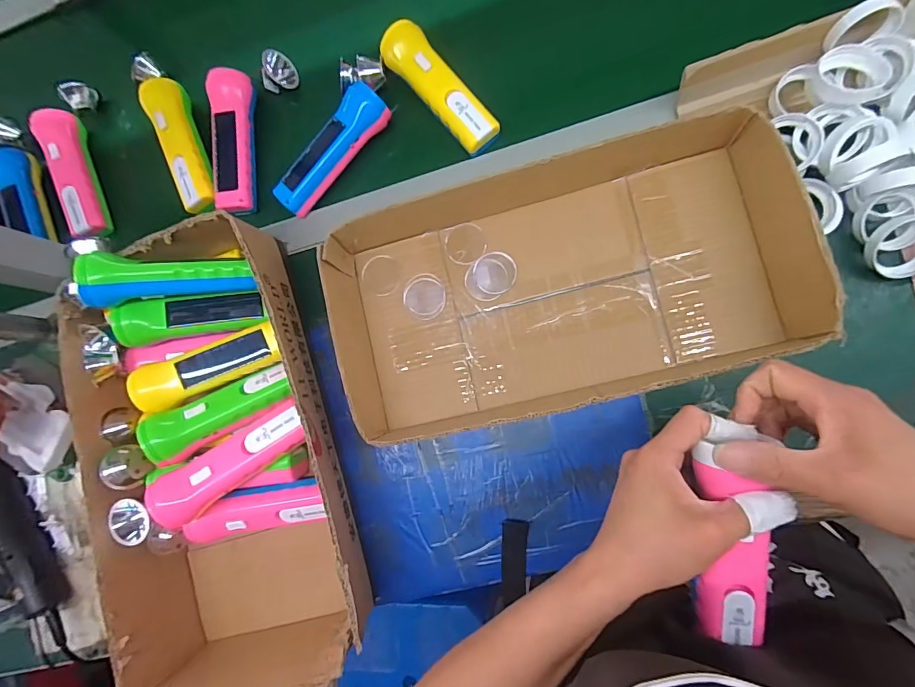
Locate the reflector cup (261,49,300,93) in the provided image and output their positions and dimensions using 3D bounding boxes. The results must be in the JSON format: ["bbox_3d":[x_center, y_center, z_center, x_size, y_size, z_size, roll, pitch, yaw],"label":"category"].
[{"bbox_3d":[-0.213,-0.319,0.511,0.041,0.032,0.034,-43,83,5],"label":"reflector cup"}]

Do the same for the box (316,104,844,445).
[{"bbox_3d":[0.086,-0.058,0.416,0.424,0.064,0.233,-15,83,8],"label":"box"}]

